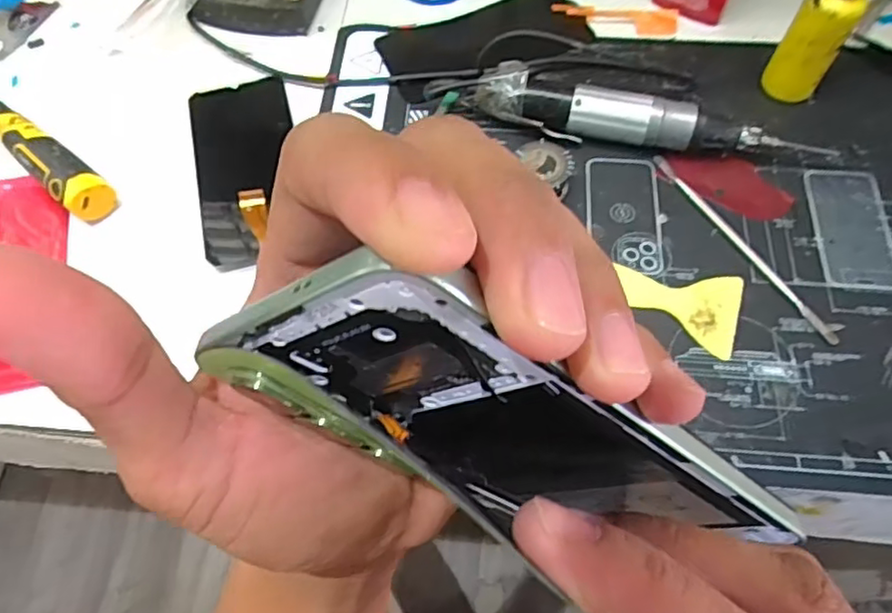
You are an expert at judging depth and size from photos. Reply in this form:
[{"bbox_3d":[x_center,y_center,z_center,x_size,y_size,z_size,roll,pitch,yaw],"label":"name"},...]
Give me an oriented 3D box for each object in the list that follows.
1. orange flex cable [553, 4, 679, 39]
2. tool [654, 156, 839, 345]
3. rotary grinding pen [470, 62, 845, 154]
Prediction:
[{"bbox_3d":[0.130,-0.222,0.488,0.093,0.009,0.022,14,65,7],"label":"orange flex cable"},{"bbox_3d":[0.184,-0.040,0.398,0.010,0.004,0.157,-29,67,-13],"label":"tool"},{"bbox_3d":[0.133,-0.124,0.423,0.222,0.033,0.032,12,65,7],"label":"rotary grinding pen"}]

